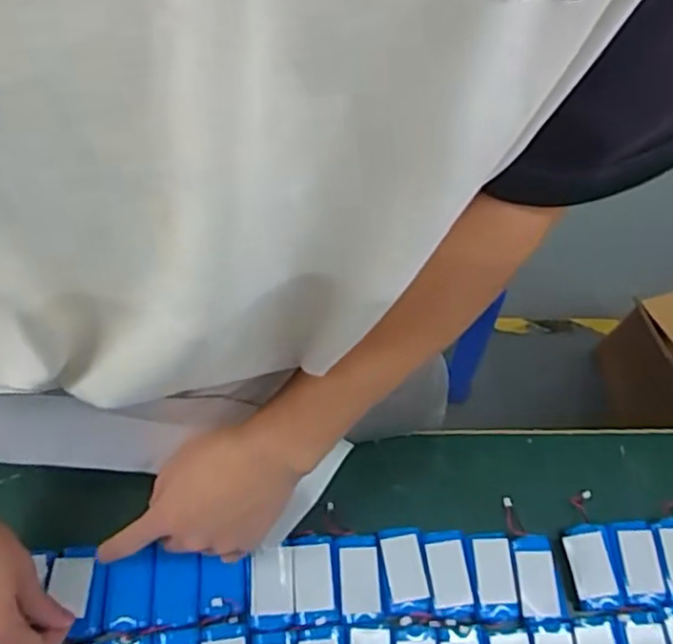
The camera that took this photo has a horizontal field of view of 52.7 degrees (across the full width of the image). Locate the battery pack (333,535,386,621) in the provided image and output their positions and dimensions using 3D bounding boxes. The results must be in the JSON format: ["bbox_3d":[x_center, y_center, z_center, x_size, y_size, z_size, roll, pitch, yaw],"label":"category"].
[{"bbox_3d":[0.018,0.207,0.554,0.037,0.004,0.066,-4,66,-6],"label":"battery pack"}]

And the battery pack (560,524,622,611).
[{"bbox_3d":[0.213,0.205,0.570,0.038,0.005,0.064,-5,67,-6],"label":"battery pack"}]

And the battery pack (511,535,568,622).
[{"bbox_3d":[0.166,0.212,0.563,0.037,0.004,0.065,-3,66,-6],"label":"battery pack"}]

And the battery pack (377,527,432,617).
[{"bbox_3d":[0.056,0.204,0.559,0.036,0.004,0.066,-6,67,-7],"label":"battery pack"}]

